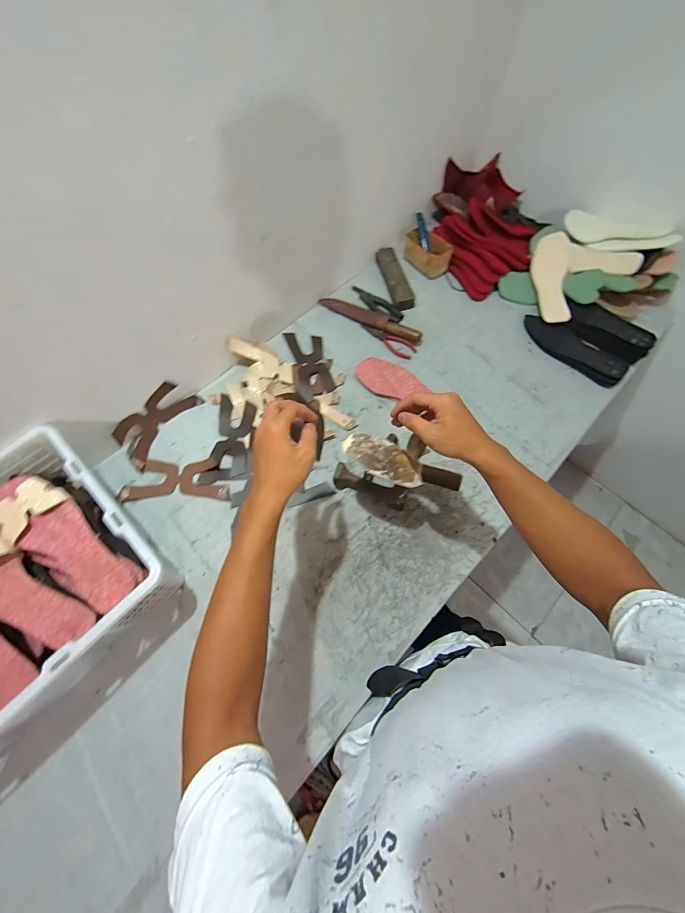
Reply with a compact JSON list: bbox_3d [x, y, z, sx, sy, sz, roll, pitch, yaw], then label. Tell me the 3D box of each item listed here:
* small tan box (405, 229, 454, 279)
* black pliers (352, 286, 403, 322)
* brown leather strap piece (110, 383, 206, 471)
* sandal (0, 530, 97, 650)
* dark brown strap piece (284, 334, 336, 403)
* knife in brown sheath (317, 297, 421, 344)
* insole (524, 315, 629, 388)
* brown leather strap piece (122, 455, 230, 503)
[{"bbox_3d":[0.227,-0.545,0.914,0.133,0.054,0.091,41,74,15],"label":"small tan box"},{"bbox_3d":[0.084,-0.387,0.857,0.039,0.020,0.162,-42,73,-15],"label":"black pliers"},{"bbox_3d":[-0.388,-0.074,0.715,0.069,0.065,0.194,32,72,12],"label":"brown leather strap piece"},{"bbox_3d":[-0.461,0.179,0.472,0.230,0.039,0.087,44,73,-11],"label":"sandal"},{"bbox_3d":[-0.076,-0.219,0.802,0.084,0.011,0.208,-13,68,-5],"label":"dark brown strap piece"},{"bbox_3d":[0.069,-0.345,0.847,0.272,0.026,0.040,27,71,11],"label":"knife in brown sheath"},{"bbox_3d":[0.541,-0.256,0.809,0.246,0.020,0.076,42,99,19],"label":"insole"},{"bbox_3d":[-0.333,0.047,0.696,0.204,0.015,0.087,-2,68,0],"label":"brown leather strap piece"}]

